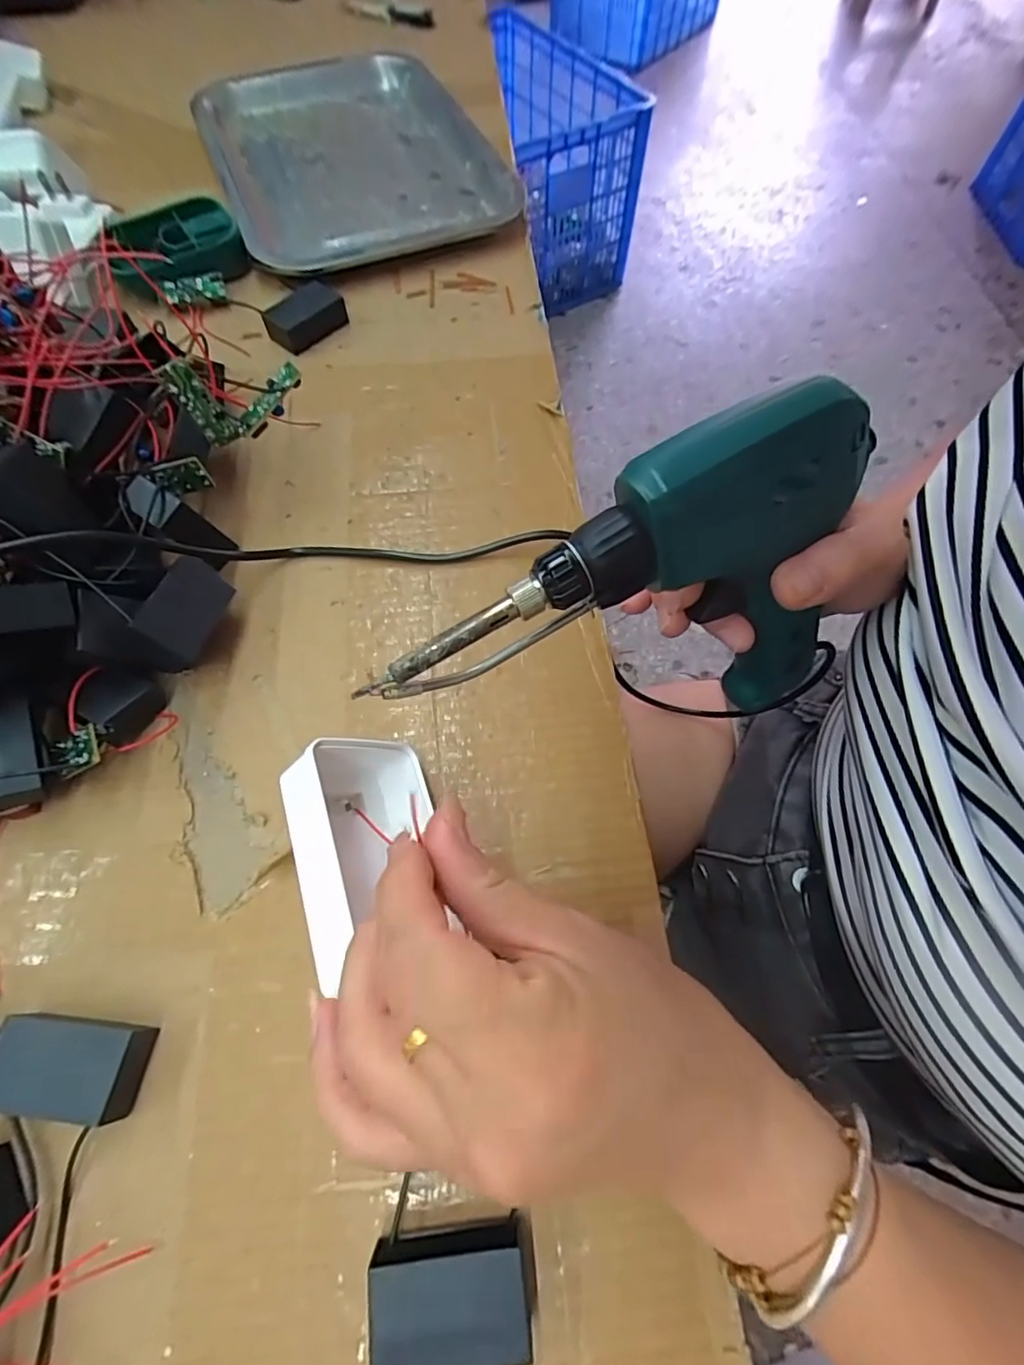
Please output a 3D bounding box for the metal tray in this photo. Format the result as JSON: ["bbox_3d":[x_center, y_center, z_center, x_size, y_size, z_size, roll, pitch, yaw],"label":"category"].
[{"bbox_3d":[-0.136,-0.430,0.455,0.200,0.022,0.302,-23,67,-10],"label":"metal tray"}]

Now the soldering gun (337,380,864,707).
[{"bbox_3d":[0.045,-0.029,0.221,0.187,0.141,0.051,-12,66,-5],"label":"soldering gun"}]

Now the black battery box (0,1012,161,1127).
[{"bbox_3d":[-0.160,0.137,0.202,0.047,0.021,0.028,8,65,4],"label":"black battery box"}]

